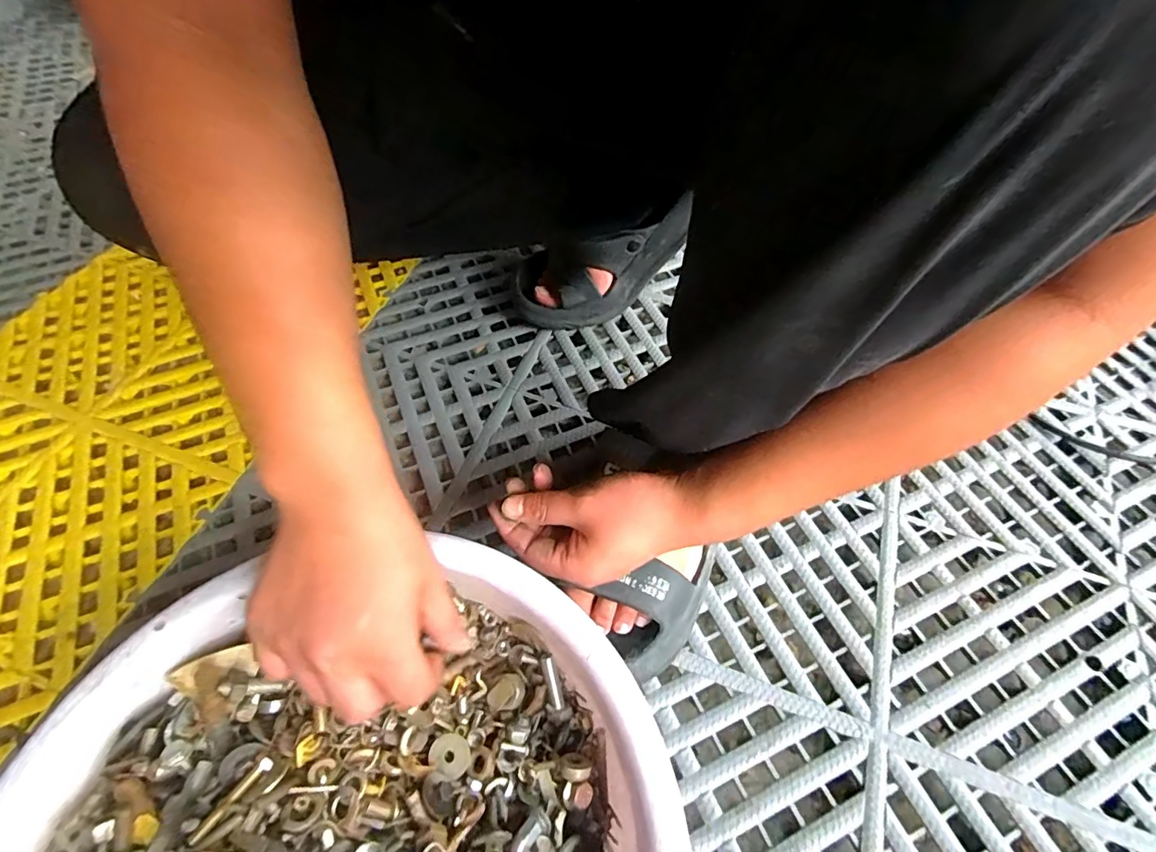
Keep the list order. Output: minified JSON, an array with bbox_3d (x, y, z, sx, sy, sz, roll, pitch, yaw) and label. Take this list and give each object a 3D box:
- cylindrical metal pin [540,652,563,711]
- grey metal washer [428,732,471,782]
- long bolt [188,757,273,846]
[{"bbox_3d":[-0.017,0.168,0.348,0.008,0.005,0.036,-15,81,-10],"label":"cylindrical metal pin"},{"bbox_3d":[-0.077,0.198,0.319,0.023,0.004,0.024,0,55,0],"label":"grey metal washer"},{"bbox_3d":[-0.183,0.198,0.280,0.006,0.004,0.044,30,49,18],"label":"long bolt"}]

